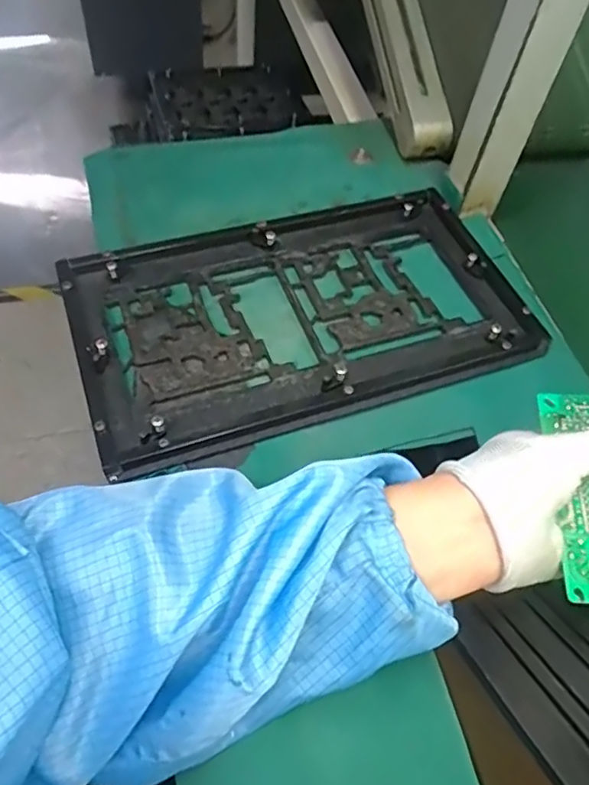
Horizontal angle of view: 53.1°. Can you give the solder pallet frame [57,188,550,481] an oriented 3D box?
[{"bbox_3d":[0.010,-0.066,0.457,0.338,0.028,0.195,-15,59,-14],"label":"solder pallet frame"}]

